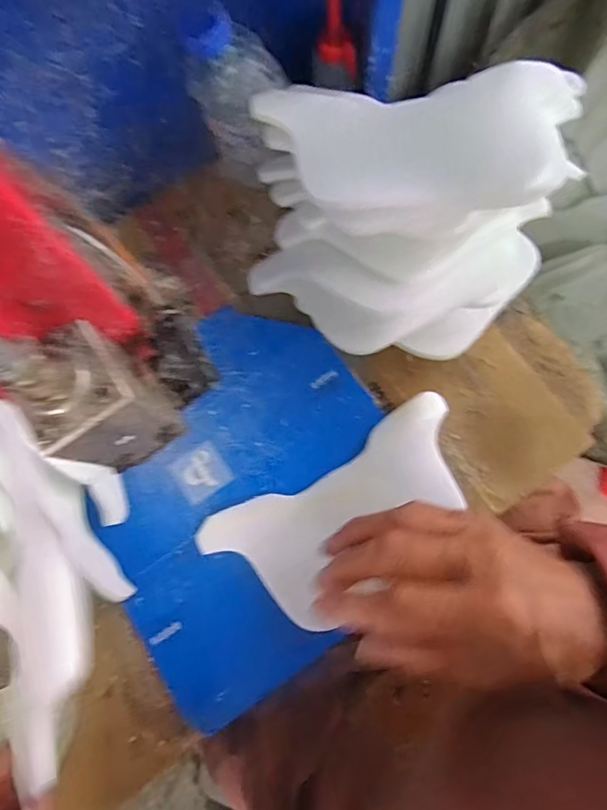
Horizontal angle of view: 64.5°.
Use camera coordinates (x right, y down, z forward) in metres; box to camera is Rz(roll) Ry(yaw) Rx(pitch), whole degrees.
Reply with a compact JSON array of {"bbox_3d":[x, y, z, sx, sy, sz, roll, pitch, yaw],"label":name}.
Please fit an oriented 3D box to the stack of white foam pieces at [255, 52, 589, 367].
[{"bbox_3d":[0.099,-0.164,0.438,0.286,0.139,0.212,-3,77,1],"label":"stack of white foam pieces"}]

